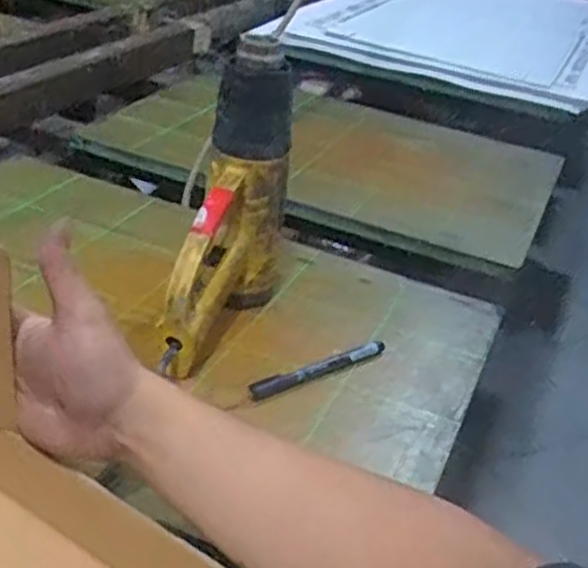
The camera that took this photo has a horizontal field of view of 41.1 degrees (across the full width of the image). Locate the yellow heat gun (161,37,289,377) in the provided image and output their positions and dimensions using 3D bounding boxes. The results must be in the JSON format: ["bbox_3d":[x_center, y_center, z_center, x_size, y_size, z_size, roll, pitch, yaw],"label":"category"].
[{"bbox_3d":[-0.049,-0.060,0.635,0.067,0.237,0.152,10,31,2],"label":"yellow heat gun"}]

